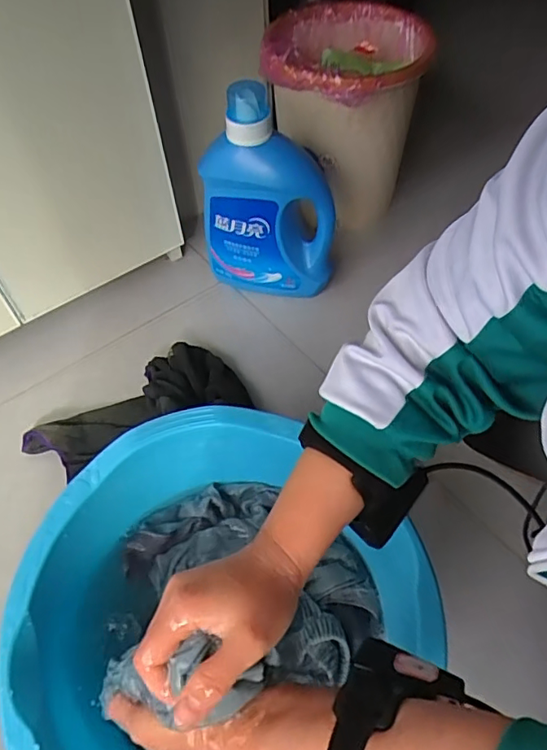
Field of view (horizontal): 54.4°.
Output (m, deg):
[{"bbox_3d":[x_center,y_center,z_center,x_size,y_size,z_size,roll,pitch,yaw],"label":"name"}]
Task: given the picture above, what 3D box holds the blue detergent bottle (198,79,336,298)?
[{"bbox_3d":[-0.002,-0.267,0.791,0.193,0.303,0.135,5,55,6],"label":"blue detergent bottle"}]

